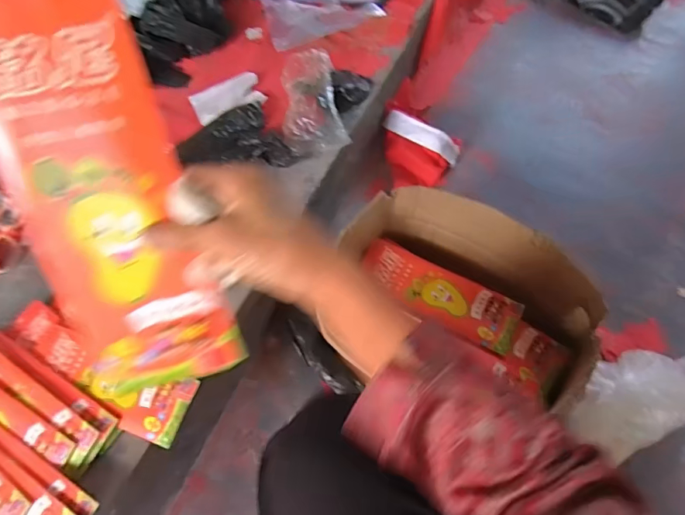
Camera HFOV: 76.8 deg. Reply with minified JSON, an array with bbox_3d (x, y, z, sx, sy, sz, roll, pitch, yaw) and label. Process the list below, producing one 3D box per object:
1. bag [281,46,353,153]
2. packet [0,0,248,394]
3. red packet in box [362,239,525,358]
[{"bbox_3d":[-0.059,-0.307,0.857,0.115,0.034,0.227,-7,71,-1],"label":"bag"},{"bbox_3d":[-0.139,-0.023,0.257,0.095,0.242,0.013,-13,22,-5],"label":"packet"},{"bbox_3d":[0.139,0.052,0.646,0.242,0.020,0.090,30,64,17],"label":"red packet in box"}]

